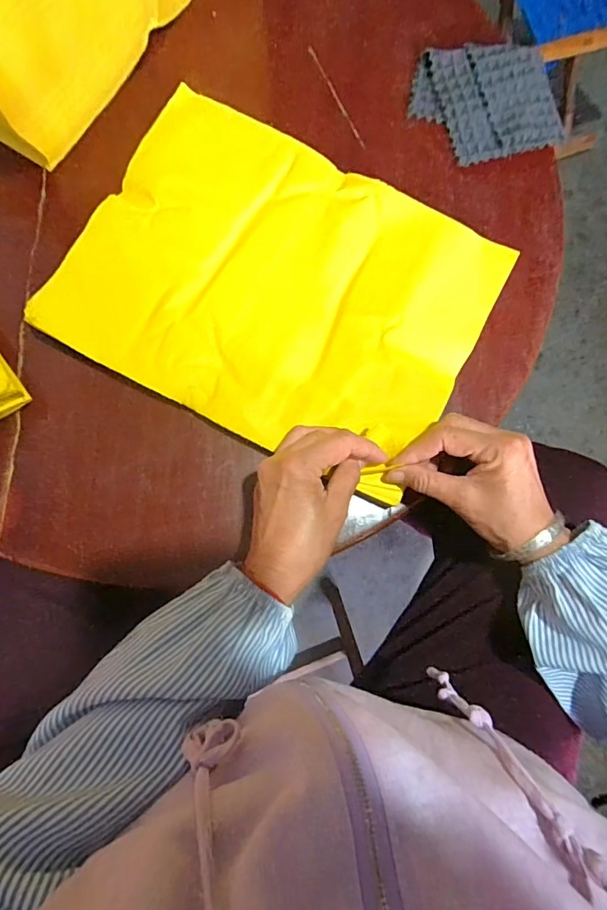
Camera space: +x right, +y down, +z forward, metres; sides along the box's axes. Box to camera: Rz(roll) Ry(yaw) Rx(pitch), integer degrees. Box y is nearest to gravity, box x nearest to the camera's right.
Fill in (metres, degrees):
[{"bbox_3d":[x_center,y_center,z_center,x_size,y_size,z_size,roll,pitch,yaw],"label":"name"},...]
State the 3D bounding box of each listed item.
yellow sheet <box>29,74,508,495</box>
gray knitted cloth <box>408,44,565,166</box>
[{"bbox_3d":[-0.018,-0.149,0.407,0.342,0.018,0.261,27,81,0],"label":"yellow sheet"},{"bbox_3d":[0.185,-0.359,0.463,0.138,0.020,0.119,-11,83,-6],"label":"gray knitted cloth"}]

